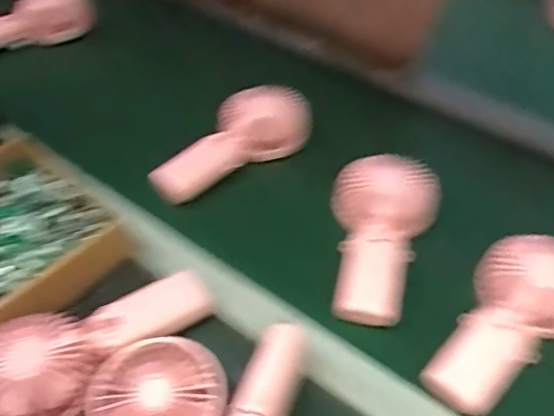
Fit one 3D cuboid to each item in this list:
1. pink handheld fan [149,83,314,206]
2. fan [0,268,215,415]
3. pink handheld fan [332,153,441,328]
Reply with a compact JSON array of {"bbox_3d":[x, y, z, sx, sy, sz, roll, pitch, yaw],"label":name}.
[{"bbox_3d":[-0.055,-0.072,0.641,0.192,0.051,0.083,-34,54,-11],"label":"pink handheld fan"},{"bbox_3d":[-0.141,0.111,0.441,0.186,0.040,0.084,-19,50,-18],"label":"fan"},{"bbox_3d":[0.098,0.025,0.535,0.096,0.044,0.179,10,62,9],"label":"pink handheld fan"}]

